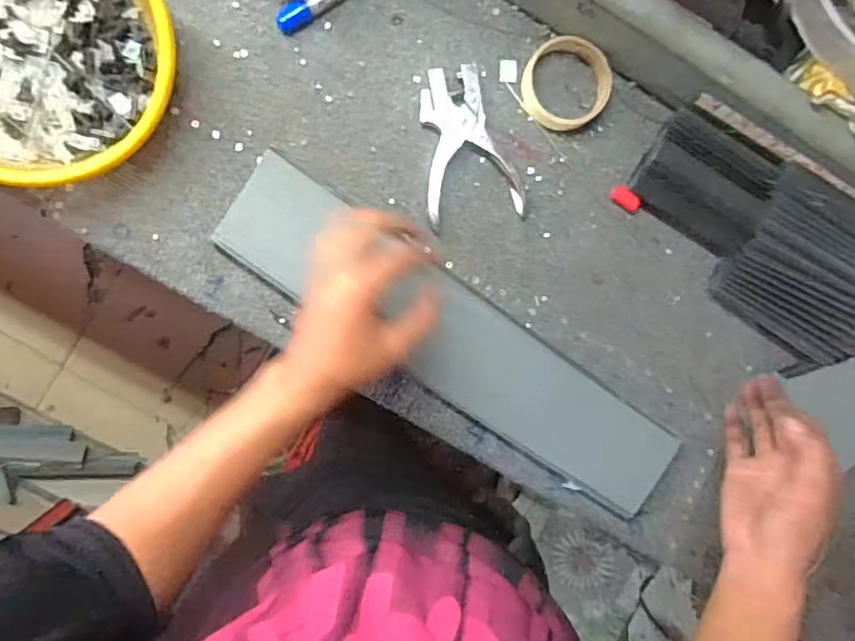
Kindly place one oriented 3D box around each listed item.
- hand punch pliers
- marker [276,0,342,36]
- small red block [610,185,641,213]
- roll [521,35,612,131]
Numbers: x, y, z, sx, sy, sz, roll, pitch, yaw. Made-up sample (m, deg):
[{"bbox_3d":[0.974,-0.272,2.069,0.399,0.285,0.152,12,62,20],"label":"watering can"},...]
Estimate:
[{"bbox_3d":[0.032,-0.171,0.581,0.097,0.024,0.151,-18,94,-5],"label":"hand punch pliers"},{"bbox_3d":[-0.090,-0.315,0.565,0.125,0.016,0.022,-34,96,-4],"label":"marker"},{"bbox_3d":[0.206,-0.126,0.609,0.031,0.016,0.016,43,88,-6],"label":"small red block"},{"bbox_3d":[0.139,-0.236,0.590,0.083,0.023,0.089,0,93,-6],"label":"roll"}]

